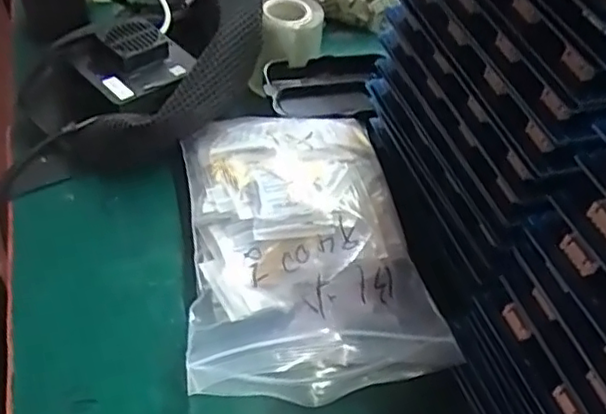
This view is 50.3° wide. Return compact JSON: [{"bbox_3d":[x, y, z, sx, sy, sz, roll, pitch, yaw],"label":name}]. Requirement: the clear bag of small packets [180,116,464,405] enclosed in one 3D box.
[{"bbox_3d":[-0.002,0.019,0.396,0.135,0.051,0.198,-5,49,-9],"label":"clear bag of small packets"}]

